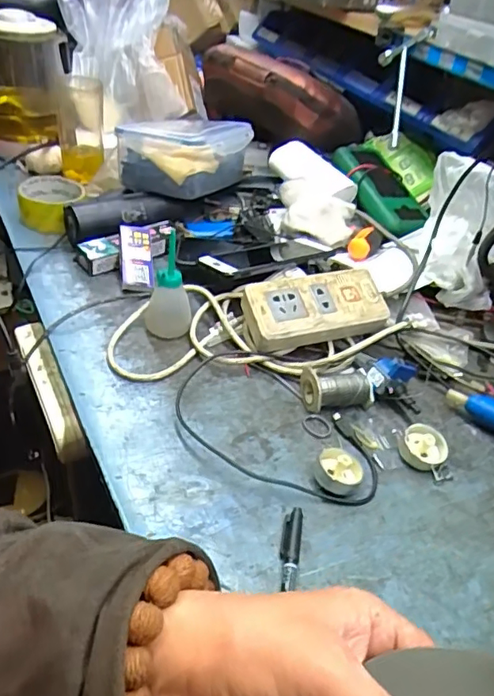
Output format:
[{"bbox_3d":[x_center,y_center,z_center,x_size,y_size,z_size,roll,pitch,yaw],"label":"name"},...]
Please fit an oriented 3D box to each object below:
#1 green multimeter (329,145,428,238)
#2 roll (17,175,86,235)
[{"bbox_3d":[0.201,-0.243,0.842,0.095,0.037,0.195,-21,65,-23],"label":"green multimeter"},{"bbox_3d":[-0.264,-0.192,0.756,0.085,0.040,0.095,0,39,-11],"label":"roll"}]

